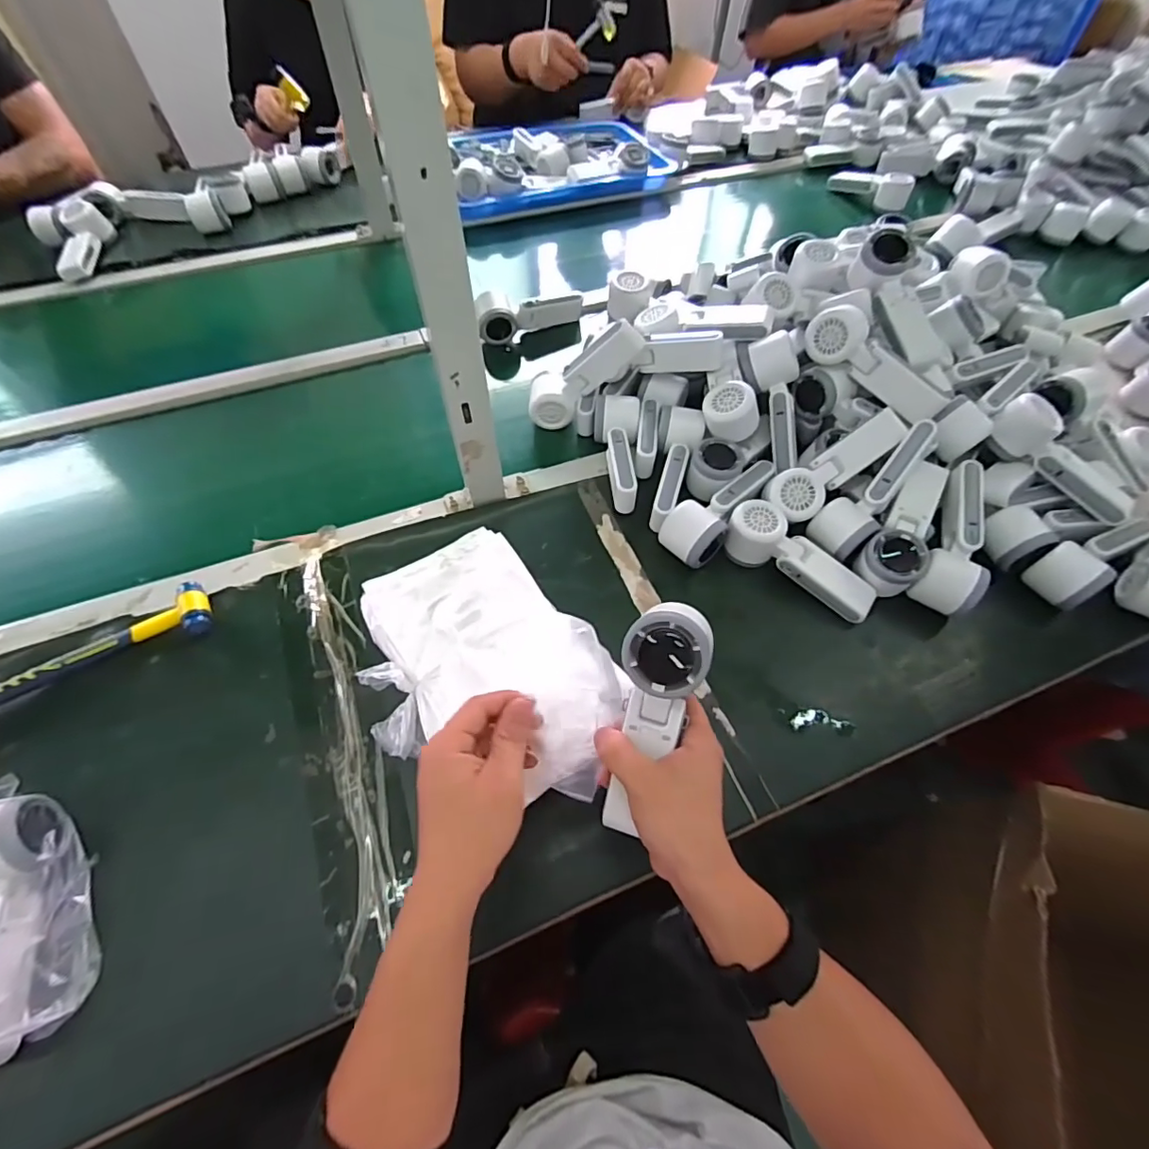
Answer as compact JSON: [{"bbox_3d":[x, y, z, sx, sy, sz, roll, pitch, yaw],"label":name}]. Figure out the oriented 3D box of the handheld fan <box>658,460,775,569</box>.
[{"bbox_3d":[0.159,-0.078,0.597,0.064,0.049,0.155,33,63,18],"label":"handheld fan"}]

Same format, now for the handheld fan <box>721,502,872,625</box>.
[{"bbox_3d":[0.239,-0.015,0.562,0.161,0.051,0.055,30,62,17],"label":"handheld fan"}]

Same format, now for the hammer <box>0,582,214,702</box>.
[{"bbox_3d":[-0.481,0.076,0.510,0.245,0.021,0.060,-23,61,-15],"label":"hammer"}]

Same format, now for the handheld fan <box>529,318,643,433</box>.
[{"bbox_3d":[0.010,-0.252,0.659,0.164,0.051,0.059,-29,50,34],"label":"handheld fan"}]

